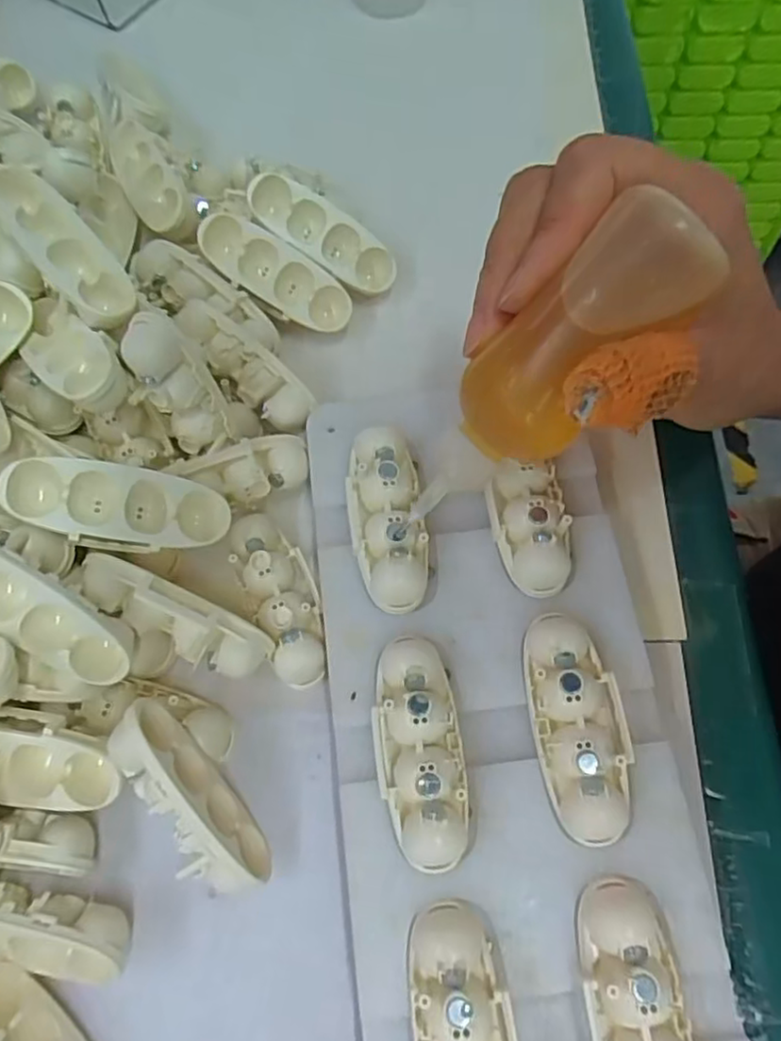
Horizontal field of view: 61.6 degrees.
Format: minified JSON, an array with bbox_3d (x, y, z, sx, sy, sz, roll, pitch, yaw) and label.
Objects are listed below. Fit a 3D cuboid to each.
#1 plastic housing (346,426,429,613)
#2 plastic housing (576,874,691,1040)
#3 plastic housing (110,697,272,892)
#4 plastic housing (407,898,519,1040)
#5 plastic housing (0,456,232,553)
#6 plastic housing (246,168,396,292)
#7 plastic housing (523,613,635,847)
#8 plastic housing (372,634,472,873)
[{"bbox_3d":[-0.002,-0.002,0.214,0.023,0.019,0.059,-6,68,-2],"label":"plastic housing"},{"bbox_3d":[0.063,0.126,0.165,0.024,0.018,0.061,-5,68,-2],"label":"plastic housing"},{"bbox_3d":[-0.059,0.081,0.190,0.019,0.030,0.061,-37,99,-13],"label":"plastic housing"},{"bbox_3d":[0.019,0.130,0.162,0.025,0.016,0.059,-8,68,-2],"label":"plastic housing"},{"bbox_3d":[-0.085,-0.003,0.204,0.064,0.017,0.024,9,67,-23],"label":"plastic housing"},{"bbox_3d":[-0.028,-0.114,0.266,0.063,0.018,0.027,34,71,-11],"label":"plastic housing"},{"bbox_3d":[0.055,0.059,0.192,0.024,0.016,0.062,-6,68,-2],"label":"plastic housing"},{"bbox_3d":[0.008,0.064,0.189,0.025,0.016,0.062,-7,68,-2],"label":"plastic housing"}]

